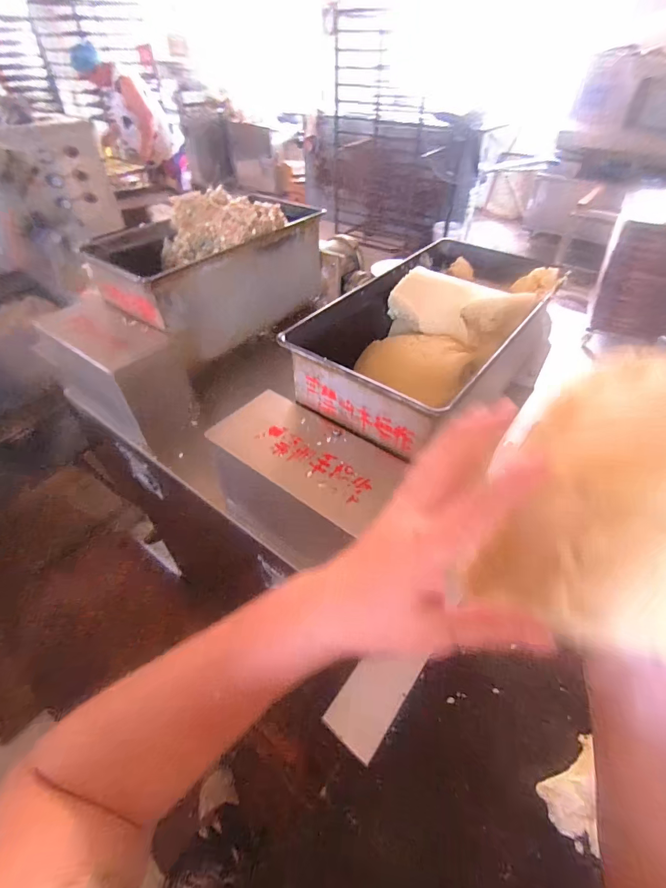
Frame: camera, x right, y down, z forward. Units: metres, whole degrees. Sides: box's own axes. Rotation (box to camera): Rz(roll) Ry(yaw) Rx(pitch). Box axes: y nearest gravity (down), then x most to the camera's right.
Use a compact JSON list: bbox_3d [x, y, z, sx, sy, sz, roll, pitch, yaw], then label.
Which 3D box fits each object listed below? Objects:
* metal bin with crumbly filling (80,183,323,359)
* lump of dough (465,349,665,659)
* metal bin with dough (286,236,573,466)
[{"bbox_3d":[-0.264,-0.390,0.868,0.251,0.219,0.437,30,55,27],"label":"metal bin with crumbly filling"},{"bbox_3d":[0.194,0.024,0.227,0.199,0.094,0.148,6,47,8],"label":"lump of dough"},{"bbox_3d":[0.144,-0.181,0.607,0.230,0.112,0.442,31,56,28],"label":"metal bin with dough"}]

